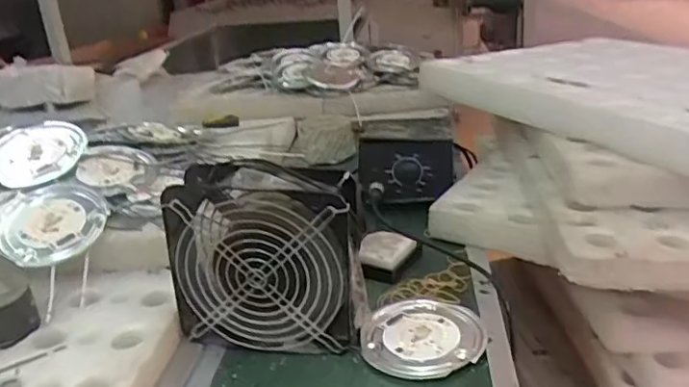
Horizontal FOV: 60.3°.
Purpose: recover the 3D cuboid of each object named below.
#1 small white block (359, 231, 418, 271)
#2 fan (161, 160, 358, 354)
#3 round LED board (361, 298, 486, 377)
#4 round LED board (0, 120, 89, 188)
[{"bbox_3d":[0.044,0.064,0.620,0.052,0.025,0.055,8,26,26],"label":"small white block"},{"bbox_3d":[-0.065,0.054,0.496,0.148,0.158,0.057,0,23,9],"label":"fan"},{"bbox_3d":[0.069,0.119,0.508,0.098,0.010,0.103,-3,23,1],"label":"round LED board"},{"bbox_3d":[-0.345,-0.046,0.669,0.096,0.008,0.102,2,46,-2],"label":"round LED board"}]

